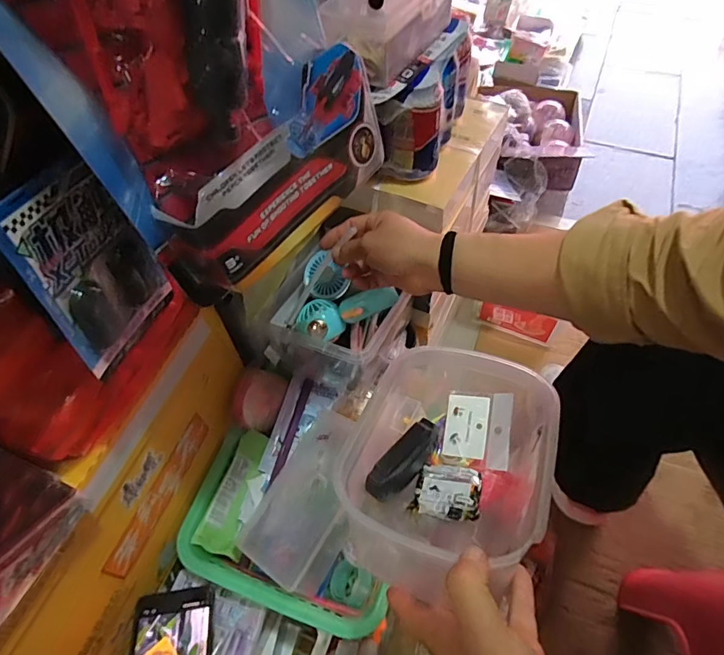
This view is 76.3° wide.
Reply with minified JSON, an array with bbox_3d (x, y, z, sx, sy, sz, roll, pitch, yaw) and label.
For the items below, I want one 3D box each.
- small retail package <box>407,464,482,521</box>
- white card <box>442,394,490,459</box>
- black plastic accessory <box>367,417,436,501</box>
[{"bbox_3d":[0.077,0.144,0.411,0.055,0.008,0.054,6,43,23],"label":"small retail package"},{"bbox_3d":[0.101,0.096,0.449,0.041,0.004,0.059,1,66,27],"label":"white card"},{"bbox_3d":[0.039,0.120,0.422,0.028,0.029,0.083,32,62,23],"label":"black plastic accessory"}]

